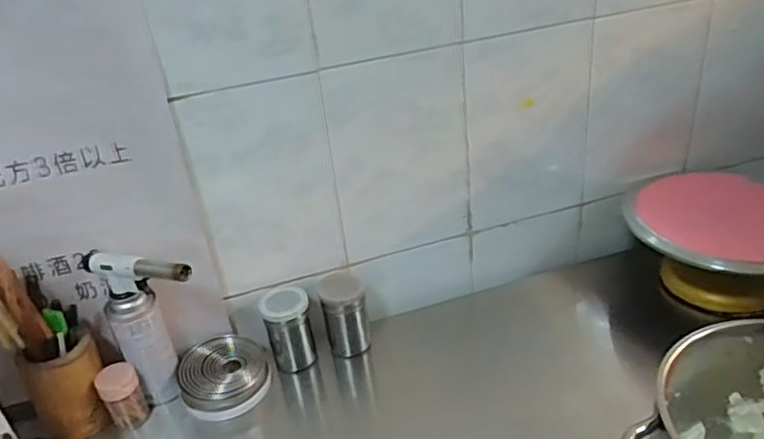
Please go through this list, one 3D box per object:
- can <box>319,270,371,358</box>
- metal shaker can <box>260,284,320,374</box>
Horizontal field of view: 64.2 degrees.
[{"bbox_3d":[-0.053,0.143,0.904,0.062,0.114,0.068,-5,30,3],"label":"can"},{"bbox_3d":[-0.135,0.157,0.892,0.064,0.122,0.059,-5,30,3],"label":"metal shaker can"}]

